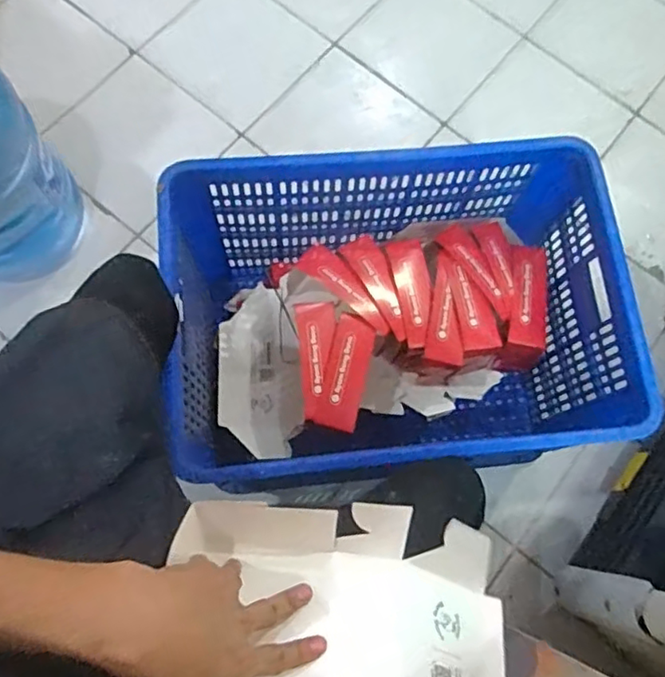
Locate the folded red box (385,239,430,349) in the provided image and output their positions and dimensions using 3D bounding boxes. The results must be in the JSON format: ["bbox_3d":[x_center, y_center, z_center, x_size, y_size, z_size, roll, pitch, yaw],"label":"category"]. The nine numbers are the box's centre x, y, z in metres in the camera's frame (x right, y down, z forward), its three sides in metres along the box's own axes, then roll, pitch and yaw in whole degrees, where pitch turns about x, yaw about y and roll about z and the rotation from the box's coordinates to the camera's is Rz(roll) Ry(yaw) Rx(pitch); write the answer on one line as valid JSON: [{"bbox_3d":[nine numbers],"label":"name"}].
[{"bbox_3d":[0.124,-0.077,0.949,0.052,0.017,0.182,-15,64,11],"label":"folded red box"}]

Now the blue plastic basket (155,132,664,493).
[{"bbox_3d":[0.089,-0.011,0.948,0.595,0.359,0.416,-6,75,-5],"label":"blue plastic basket"}]

